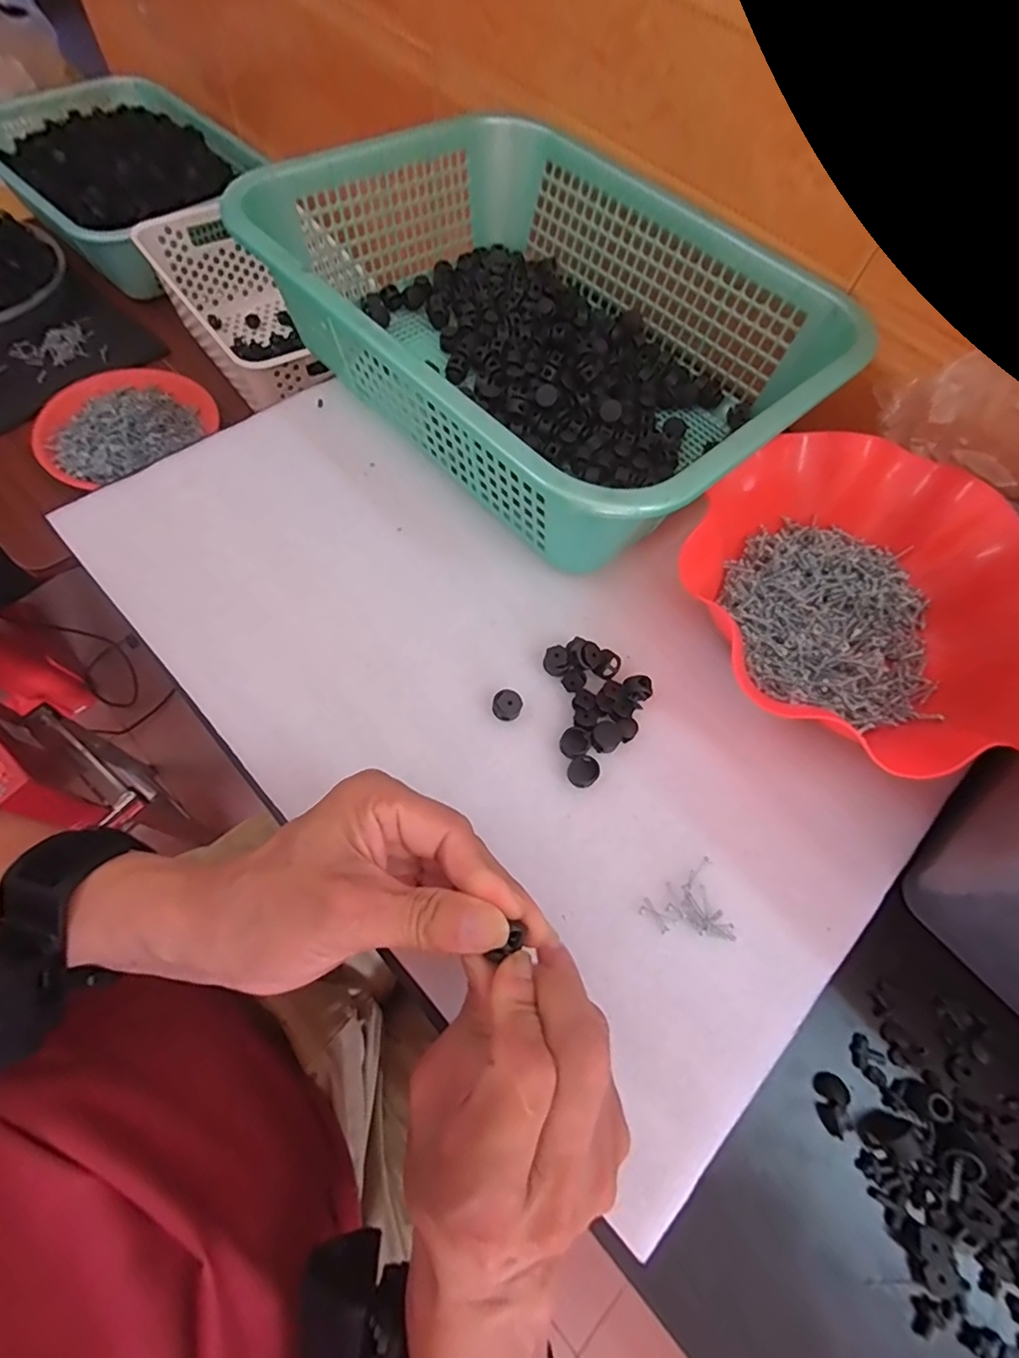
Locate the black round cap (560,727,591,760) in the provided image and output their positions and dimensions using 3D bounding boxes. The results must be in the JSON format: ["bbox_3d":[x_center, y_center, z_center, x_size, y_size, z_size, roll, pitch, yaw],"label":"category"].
[{"bbox_3d":[0.038,0.037,0.327,0.018,0.005,0.016,-30,71,-17],"label":"black round cap"}]

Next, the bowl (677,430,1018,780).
[{"bbox_3d":[0.220,-0.053,0.350,0.210,0.061,0.213,37,68,12],"label":"bowl"}]

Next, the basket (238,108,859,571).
[{"bbox_3d":[0.027,-0.260,0.407,0.289,0.106,0.379,-39,74,-20],"label":"basket"}]

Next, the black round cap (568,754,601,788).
[{"bbox_3d":[0.042,0.053,0.321,0.018,0.007,0.017,2,65,-4],"label":"black round cap"}]

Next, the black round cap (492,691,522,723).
[{"bbox_3d":[-0.001,0.016,0.332,0.017,0.011,0.017,2,65,-4],"label":"black round cap"}]

